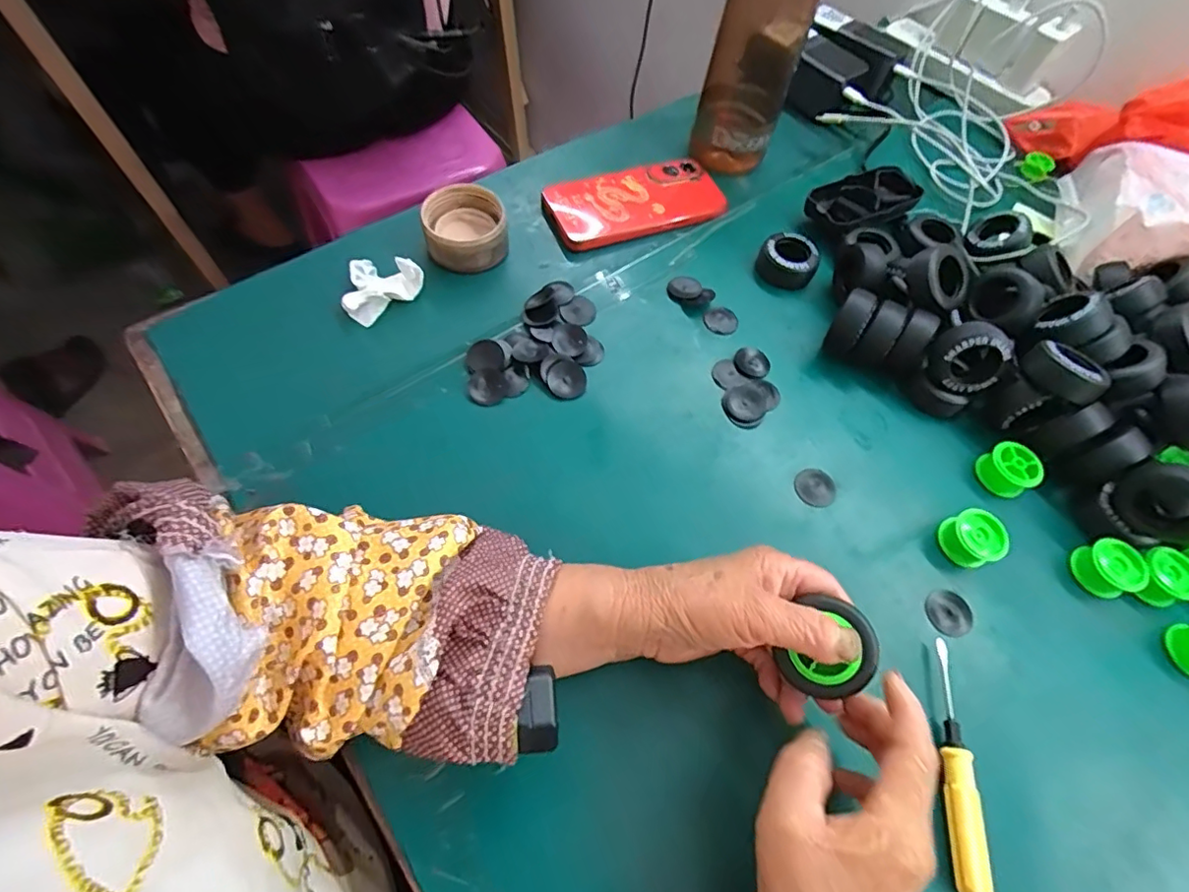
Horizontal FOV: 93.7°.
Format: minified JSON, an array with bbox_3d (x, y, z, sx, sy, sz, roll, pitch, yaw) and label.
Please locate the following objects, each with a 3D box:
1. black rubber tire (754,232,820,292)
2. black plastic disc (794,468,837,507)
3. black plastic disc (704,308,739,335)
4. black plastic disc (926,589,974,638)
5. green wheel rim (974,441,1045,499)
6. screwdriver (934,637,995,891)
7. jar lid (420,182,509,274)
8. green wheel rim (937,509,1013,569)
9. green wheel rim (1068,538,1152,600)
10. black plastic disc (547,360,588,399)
[{"bbox_3d":[0.167,-0.161,0.480,0.049,0.023,0.048,24,62,9],"label":"black rubber tire"},{"bbox_3d":[0.155,0.028,0.388,0.028,0.005,0.028,2,61,-3],"label":"black plastic disc"},{"bbox_3d":[0.103,-0.101,0.451,0.026,0.004,0.025,2,61,-3],"label":"black plastic disc"},{"bbox_3d":[0.227,0.105,0.354,0.028,0.004,0.028,2,61,-3],"label":"black plastic disc"},{"bbox_3d":[0.295,0.018,0.398,0.027,0.029,0.034,-16,63,-13],"label":"green wheel rim"},{"bbox_3d":[0.198,0.174,0.309,0.017,0.018,0.123,9,60,1],"label":"screwdriver"},{"bbox_3d":[-0.104,-0.176,0.458,0.063,0.045,0.060,2,61,-3],"label":"jar lid"},{"bbox_3d":[0.251,0.061,0.369,0.032,0.021,0.034,-16,63,-13],"label":"green wheel rim"},{"bbox_3d":[0.340,0.082,0.369,0.029,0.027,0.034,-7,61,-8],"label":"green wheel rim"},{"bbox_3d":[-0.020,-0.049,0.411,0.028,0.004,0.028,1,85,-11],"label":"black plastic disc"}]

